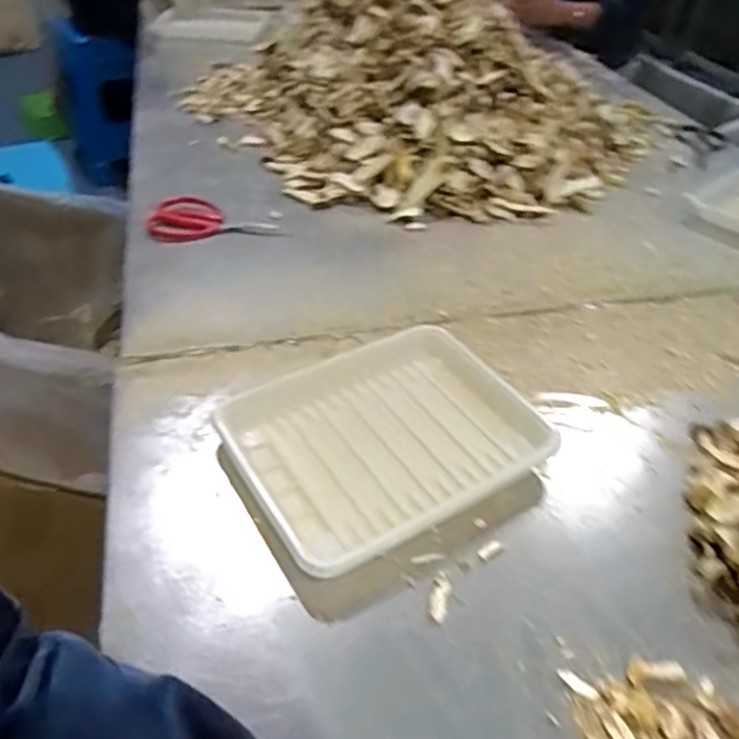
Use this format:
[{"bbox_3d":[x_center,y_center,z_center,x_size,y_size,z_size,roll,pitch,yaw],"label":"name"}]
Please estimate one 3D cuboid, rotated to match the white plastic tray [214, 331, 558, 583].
[{"bbox_3d":[0.009,0.058,0.583,0.243,0.052,0.205,-21,48,-25],"label":"white plastic tray"}]

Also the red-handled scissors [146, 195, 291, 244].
[{"bbox_3d":[-0.212,-0.208,0.887,0.179,0.017,0.097,-3,42,-8],"label":"red-handled scissors"}]

